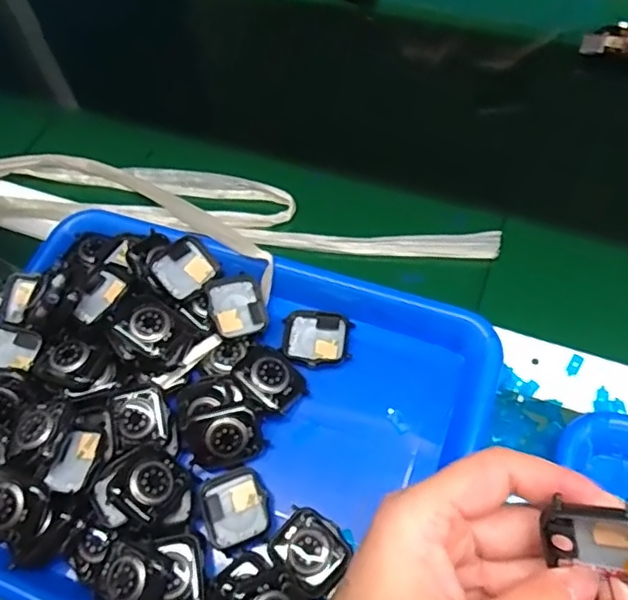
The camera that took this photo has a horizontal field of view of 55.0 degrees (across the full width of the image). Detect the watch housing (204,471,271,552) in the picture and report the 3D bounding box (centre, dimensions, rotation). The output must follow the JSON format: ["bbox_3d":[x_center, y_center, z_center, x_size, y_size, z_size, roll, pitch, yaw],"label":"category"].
[{"bbox_3d":[-0.045,0.125,0.361,0.037,0.010,0.042,-19,61,-5],"label":"watch housing"}]

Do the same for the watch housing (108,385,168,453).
[{"bbox_3d":[-0.112,0.075,0.386,0.032,0.011,0.038,-14,77,-9],"label":"watch housing"}]

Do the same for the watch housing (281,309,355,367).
[{"bbox_3d":[0.001,0.027,0.415,0.047,0.011,0.039,7,62,10],"label":"watch housing"}]

